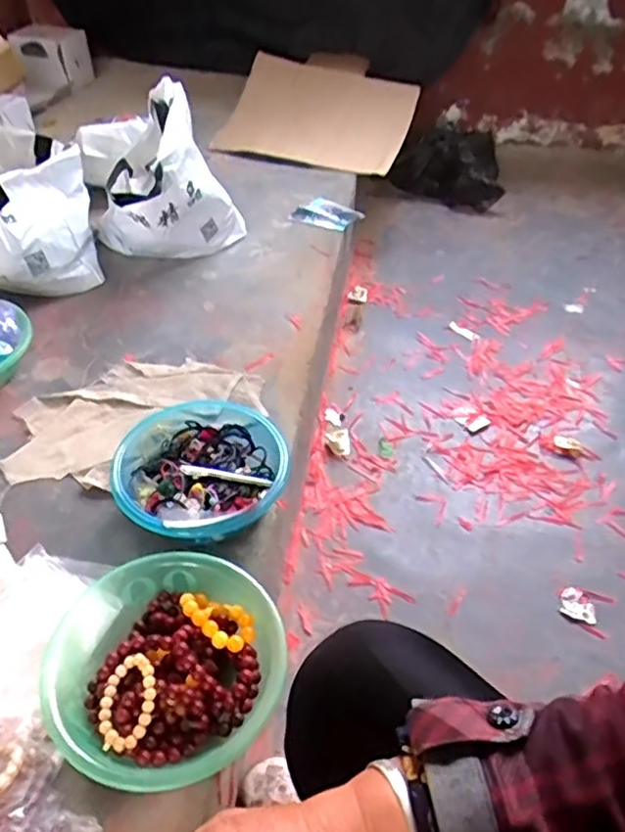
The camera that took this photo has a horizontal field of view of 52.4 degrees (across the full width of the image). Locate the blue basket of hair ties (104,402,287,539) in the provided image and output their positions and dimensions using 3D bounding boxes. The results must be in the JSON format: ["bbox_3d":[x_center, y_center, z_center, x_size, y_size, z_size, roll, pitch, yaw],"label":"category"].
[{"bbox_3d":[-0.157,0.074,0.870,0.242,0.078,0.246,2,45,-2],"label":"blue basket of hair ties"}]

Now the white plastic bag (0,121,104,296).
[{"bbox_3d":[-0.570,-0.409,1.210,0.275,0.246,0.303,-14,47,-16],"label":"white plastic bag"}]

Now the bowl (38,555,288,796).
[{"bbox_3d":[-0.152,0.270,0.680,0.245,0.066,0.241,2,45,-2],"label":"bowl"}]

